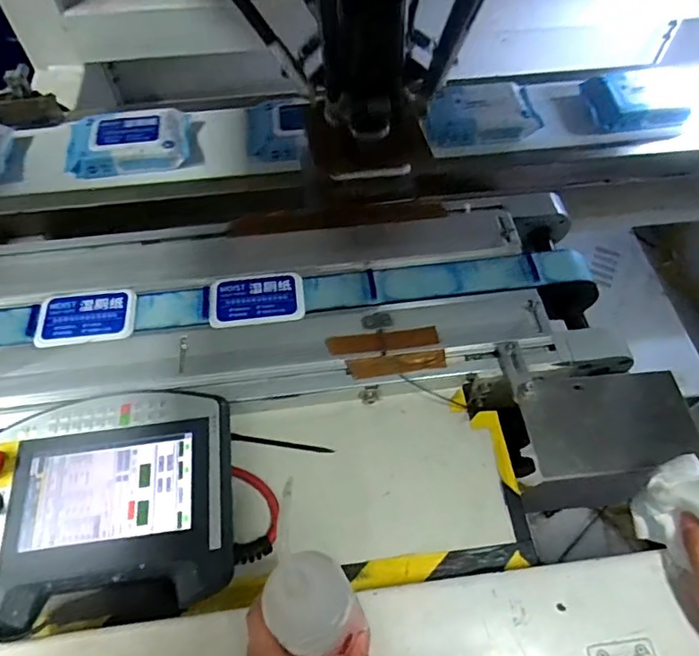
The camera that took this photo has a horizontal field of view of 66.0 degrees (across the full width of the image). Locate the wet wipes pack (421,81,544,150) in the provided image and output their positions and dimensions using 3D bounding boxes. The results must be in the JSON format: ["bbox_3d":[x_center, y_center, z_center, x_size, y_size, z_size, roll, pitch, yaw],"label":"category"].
[{"bbox_3d":[0.203,-0.349,0.858,0.183,0.033,0.133,-14,59,-8],"label":"wet wipes pack"}]

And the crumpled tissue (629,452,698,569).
[{"bbox_3d":[0.295,0.158,0.474,0.044,0.095,0.075,-13,57,-8],"label":"crumpled tissue"}]

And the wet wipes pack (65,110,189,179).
[{"bbox_3d":[-0.335,-0.287,0.822,0.177,0.035,0.111,-8,58,-5],"label":"wet wipes pack"}]

